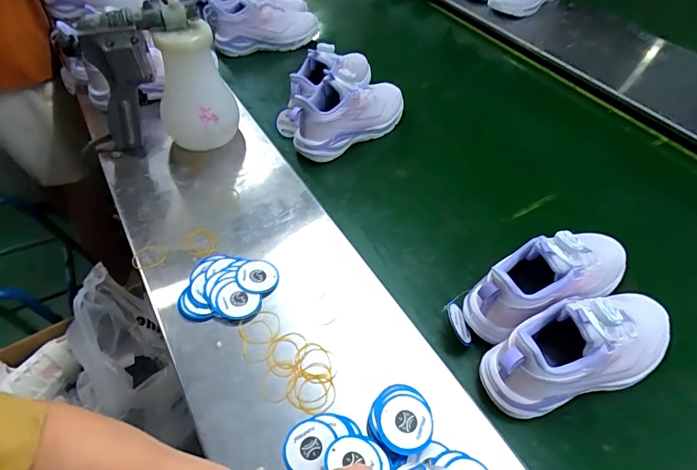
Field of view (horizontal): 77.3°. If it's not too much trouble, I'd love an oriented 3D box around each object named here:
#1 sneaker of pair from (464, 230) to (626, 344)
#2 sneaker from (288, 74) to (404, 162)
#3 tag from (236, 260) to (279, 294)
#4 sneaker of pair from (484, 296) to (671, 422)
[{"bbox_3d":[0.233,0.046,0.487,0.210,0.107,0.069,-21,53,-16],"label":"sneaker of pair"},{"bbox_3d":[0.001,-0.200,0.701,0.203,0.101,0.082,-27,55,-20],"label":"sneaker"},{"bbox_3d":[-0.106,0.049,0.511,0.047,0.004,0.042,-10,61,-24],"label":"tag"},{"bbox_3d":[0.242,0.109,0.433,0.214,0.109,0.081,-17,52,-13],"label":"sneaker of pair"}]

